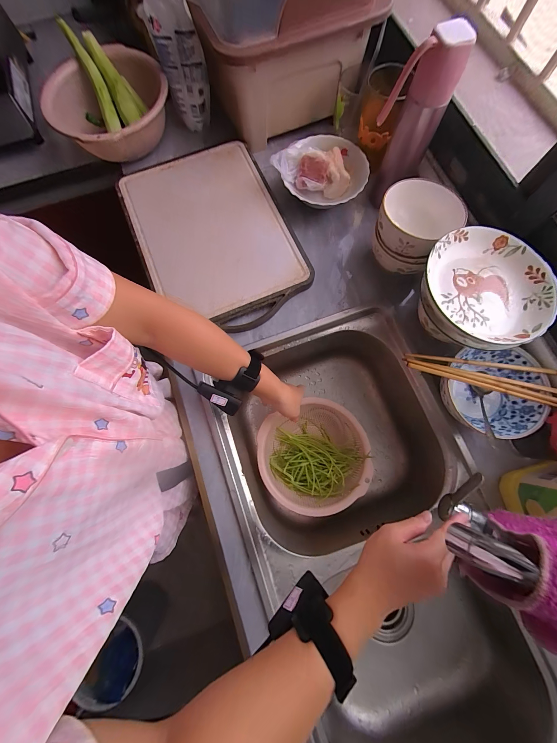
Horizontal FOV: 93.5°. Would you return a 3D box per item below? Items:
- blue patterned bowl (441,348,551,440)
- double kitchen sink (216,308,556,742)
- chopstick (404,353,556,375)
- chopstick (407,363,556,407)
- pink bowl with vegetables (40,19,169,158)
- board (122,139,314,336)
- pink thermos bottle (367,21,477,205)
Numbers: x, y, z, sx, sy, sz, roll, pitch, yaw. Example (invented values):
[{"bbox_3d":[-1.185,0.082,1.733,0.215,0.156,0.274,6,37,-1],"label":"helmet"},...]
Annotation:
[{"bbox_3d":[0.333,0.033,0.424,0.139,0.054,0.139,0,76,1],"label":"blue patterned bowl"},{"bbox_3d":[0.166,0.301,0.500,0.429,0.205,0.778,-17,76,-3],"label":"double kitchen sink"},{"bbox_3d":[0.312,-0.012,0.400,0.233,0.012,0.008,7,76,3],"label":"chopstick"},{"bbox_3d":[0.308,0.020,0.390,0.225,0.011,0.010,14,77,5],"label":"chopstick"},{"bbox_3d":[-0.362,-0.585,0.568,0.235,0.092,0.293,-17,76,-3],"label":"pink bowl with vegetables"},{"bbox_3d":[-0.132,-0.279,0.540,0.296,0.030,0.421,-23,77,-4],"label":"board"},{"bbox_3d":[0.214,-0.397,0.454,0.085,0.252,0.064,32,79,9],"label":"pink thermos bottle"}]

